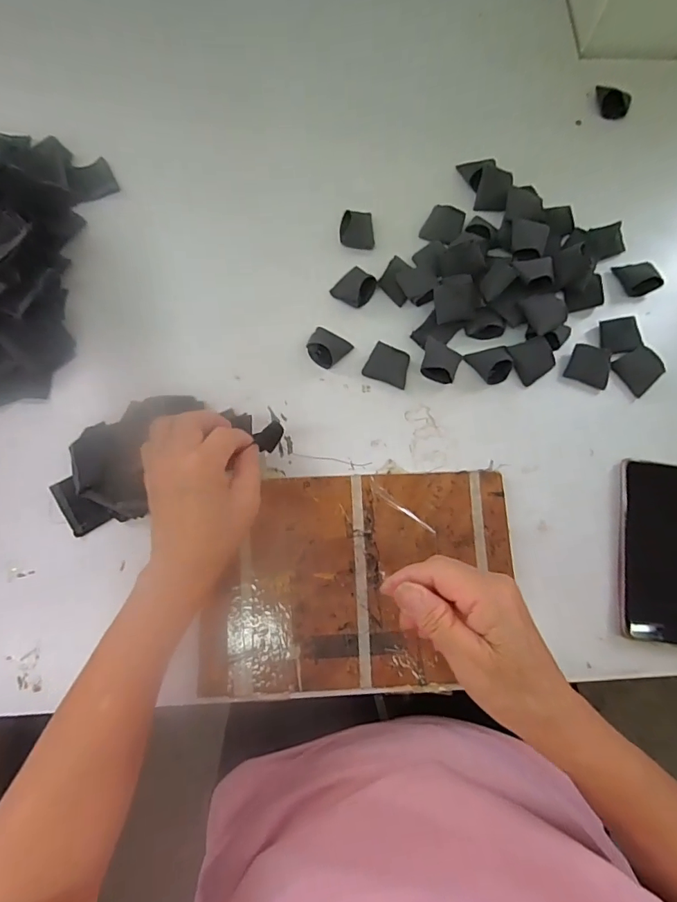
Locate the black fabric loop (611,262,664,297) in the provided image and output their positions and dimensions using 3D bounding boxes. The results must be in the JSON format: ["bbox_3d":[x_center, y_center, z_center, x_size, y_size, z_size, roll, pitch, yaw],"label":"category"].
[{"bbox_3d":[0.316,-0.185,0.478,0.034,0.020,0.038,-20,77,-6],"label":"black fabric loop"}]

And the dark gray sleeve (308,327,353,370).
[{"bbox_3d":[-0.011,-0.102,0.448,0.039,0.015,0.036,32,77,7],"label":"dark gray sleeve"}]

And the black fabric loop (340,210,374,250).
[{"bbox_3d":[0.020,-0.235,0.482,0.034,0.016,0.040,-3,76,-2],"label":"black fabric loop"}]

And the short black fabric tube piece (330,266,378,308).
[{"bbox_3d":[0.018,-0.168,0.463,0.037,0.017,0.041,42,79,9],"label":"short black fabric tube piece"}]

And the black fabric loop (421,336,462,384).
[{"bbox_3d":[0.100,-0.087,0.439,0.038,0.022,0.038,12,76,2],"label":"black fabric loop"}]

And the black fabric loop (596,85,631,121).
[{"bbox_3d":[0.315,-0.407,0.531,0.015,0.031,0.046,-38,79,-10],"label":"black fabric loop"}]

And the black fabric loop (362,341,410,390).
[{"bbox_3d":[0.049,-0.084,0.443,0.042,0.016,0.031,20,76,4],"label":"black fabric loop"}]

